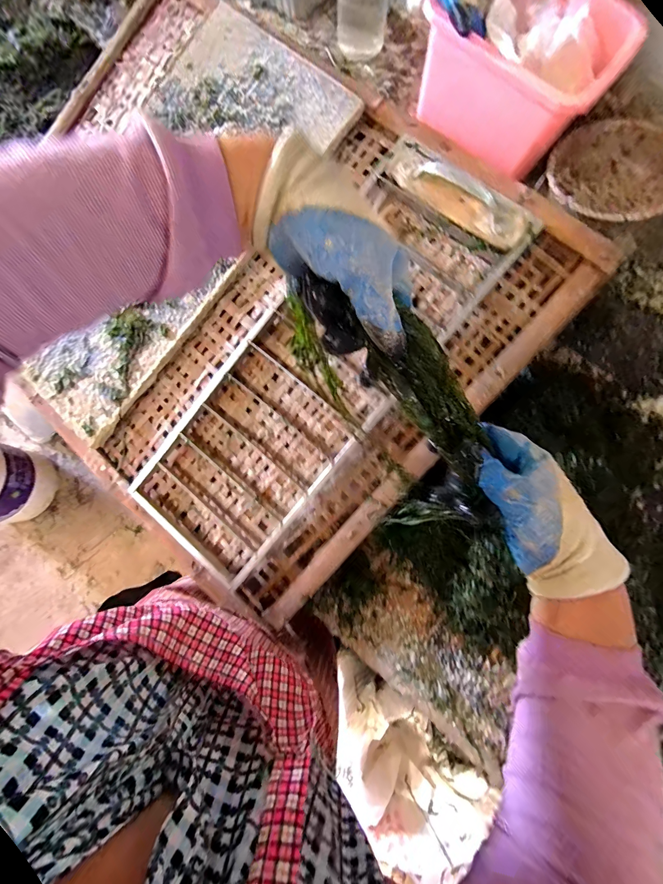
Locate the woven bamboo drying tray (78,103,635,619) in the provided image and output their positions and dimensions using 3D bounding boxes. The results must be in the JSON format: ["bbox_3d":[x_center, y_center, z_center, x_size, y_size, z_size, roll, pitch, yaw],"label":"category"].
[{"bbox_3d":[-0.019,-0.112,0.531,0.453,0.067,0.776,42,96,9],"label":"woven bamboo drying tray"}]

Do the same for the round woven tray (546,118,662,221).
[{"bbox_3d":[0.453,-0.425,0.552,0.192,0.068,0.197,29,80,6],"label":"round woven tray"}]

